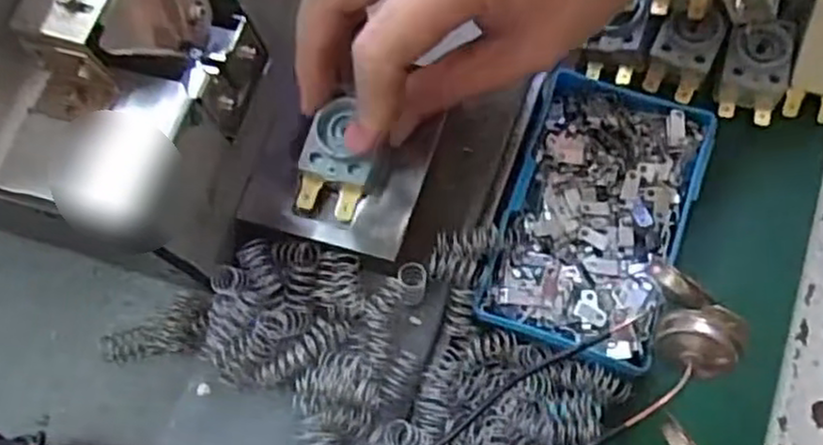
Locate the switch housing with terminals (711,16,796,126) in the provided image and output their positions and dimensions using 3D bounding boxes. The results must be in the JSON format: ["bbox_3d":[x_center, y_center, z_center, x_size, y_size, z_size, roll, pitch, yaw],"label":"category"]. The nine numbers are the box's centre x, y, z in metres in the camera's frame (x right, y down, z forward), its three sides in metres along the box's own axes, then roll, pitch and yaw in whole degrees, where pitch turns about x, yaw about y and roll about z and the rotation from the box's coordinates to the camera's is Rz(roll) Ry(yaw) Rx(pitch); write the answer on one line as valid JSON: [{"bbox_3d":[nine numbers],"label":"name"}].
[{"bbox_3d":[0.151,-0.067,0.319,0.027,0.021,0.042,13,115,21],"label":"switch housing with terminals"}]

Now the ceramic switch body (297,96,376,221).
[{"bbox_3d":[-0.027,-0.023,0.267,0.026,0.006,0.042,15,98,5],"label":"ceramic switch body"}]

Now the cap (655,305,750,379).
[{"bbox_3d":[0.091,0.038,0.228,0.024,0.018,0.020,-6,69,4],"label":"cap"}]

